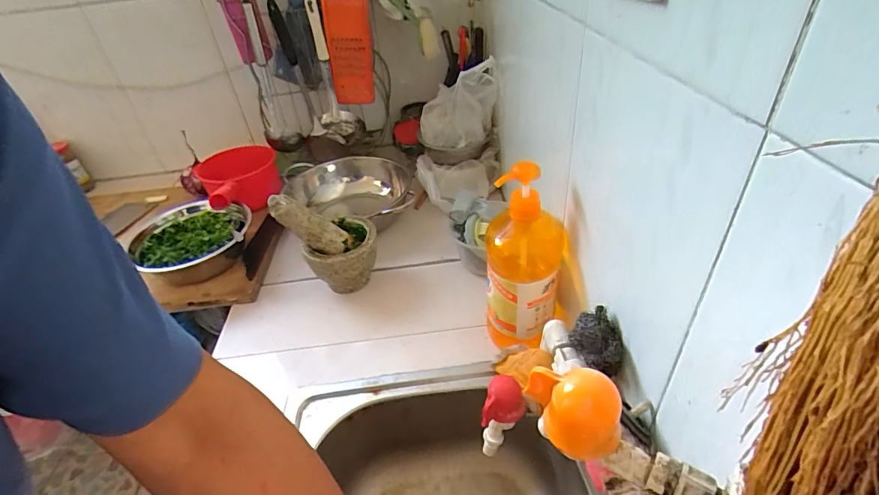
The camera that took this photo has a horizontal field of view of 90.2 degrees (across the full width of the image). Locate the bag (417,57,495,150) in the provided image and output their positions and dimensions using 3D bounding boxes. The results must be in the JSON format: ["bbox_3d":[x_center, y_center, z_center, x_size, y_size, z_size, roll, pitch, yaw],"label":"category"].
[{"bbox_3d":[0.035,-0.293,0.892,0.158,0.150,0.126,-1,38,6],"label":"bag"}]

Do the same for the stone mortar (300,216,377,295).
[{"bbox_3d":[-0.160,0.025,0.748,0.123,0.112,0.113,-33,45,-31],"label":"stone mortar"}]

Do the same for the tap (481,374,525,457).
[{"bbox_3d":[0.066,0.182,0.471,0.044,0.083,0.048,13,41,23],"label":"tap"}]

